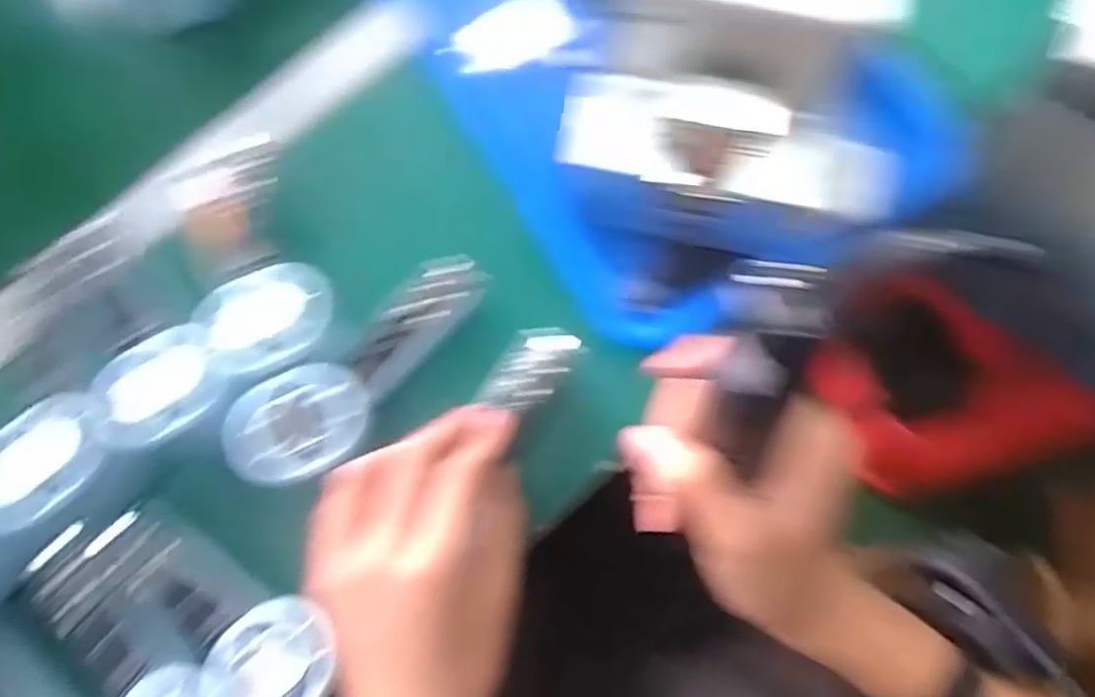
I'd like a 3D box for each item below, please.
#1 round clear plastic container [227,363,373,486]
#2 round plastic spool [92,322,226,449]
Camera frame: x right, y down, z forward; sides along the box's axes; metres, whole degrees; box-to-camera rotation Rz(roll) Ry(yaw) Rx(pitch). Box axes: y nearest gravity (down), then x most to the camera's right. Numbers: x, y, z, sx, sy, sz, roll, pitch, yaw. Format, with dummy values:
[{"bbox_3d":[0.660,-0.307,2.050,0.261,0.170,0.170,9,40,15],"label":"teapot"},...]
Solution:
[{"bbox_3d":[-0.134,0.041,0.363,0.072,0.025,0.058,-20,80,-4],"label":"round clear plastic container"},{"bbox_3d":[-0.211,0.021,0.366,0.068,0.027,0.058,-32,81,-7],"label":"round plastic spool"}]

